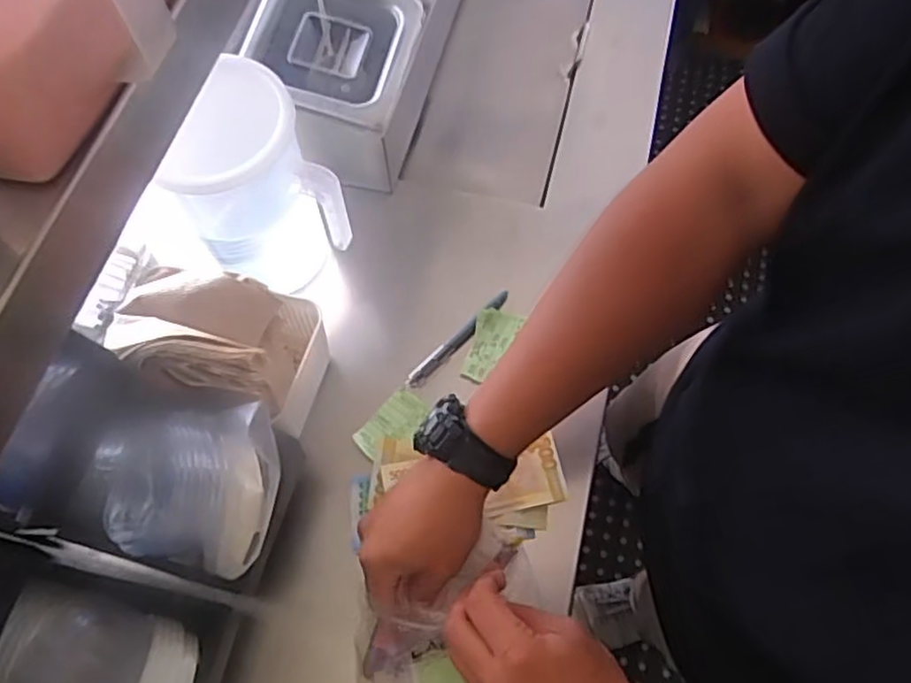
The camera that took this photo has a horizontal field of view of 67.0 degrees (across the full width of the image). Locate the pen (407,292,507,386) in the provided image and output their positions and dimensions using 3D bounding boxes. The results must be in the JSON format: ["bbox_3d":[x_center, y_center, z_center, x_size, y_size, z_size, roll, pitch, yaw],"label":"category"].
[{"bbox_3d":[0.003,-0.004,0.684,0.015,0.012,0.137,39,72,18],"label":"pen"}]

